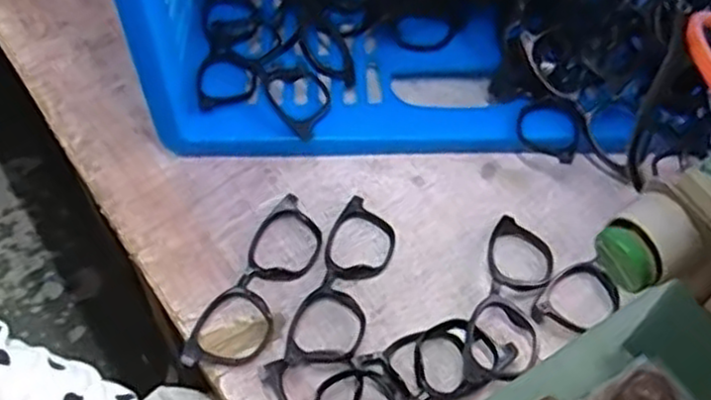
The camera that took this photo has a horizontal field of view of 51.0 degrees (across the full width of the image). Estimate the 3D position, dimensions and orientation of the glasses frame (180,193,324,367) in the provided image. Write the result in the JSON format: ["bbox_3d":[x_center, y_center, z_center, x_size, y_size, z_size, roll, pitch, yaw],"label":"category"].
[{"bbox_3d":[-0.065,0.057,0.507,0.048,0.015,0.143,23,57,13],"label":"glasses frame"}]

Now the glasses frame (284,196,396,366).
[{"bbox_3d":[-0.007,0.056,0.510,0.048,0.014,0.135,15,55,9],"label":"glasses frame"}]

